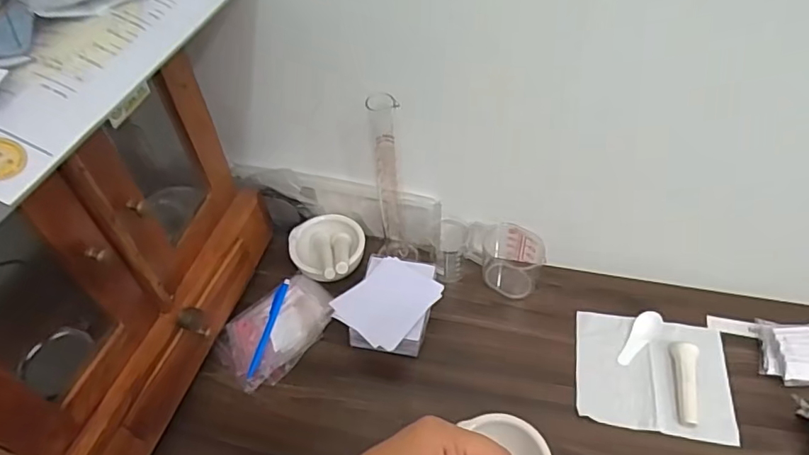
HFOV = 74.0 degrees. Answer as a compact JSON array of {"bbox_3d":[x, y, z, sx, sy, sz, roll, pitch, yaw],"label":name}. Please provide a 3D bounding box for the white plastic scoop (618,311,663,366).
[{"bbox_3d":[0.281,0.132,0.637,0.028,0.010,0.079,28,57,25],"label":"white plastic scoop"}]

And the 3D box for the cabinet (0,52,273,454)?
[{"bbox_3d":[-0.333,0.017,0.509,0.199,0.376,0.356,9,51,12],"label":"cabinet"}]

